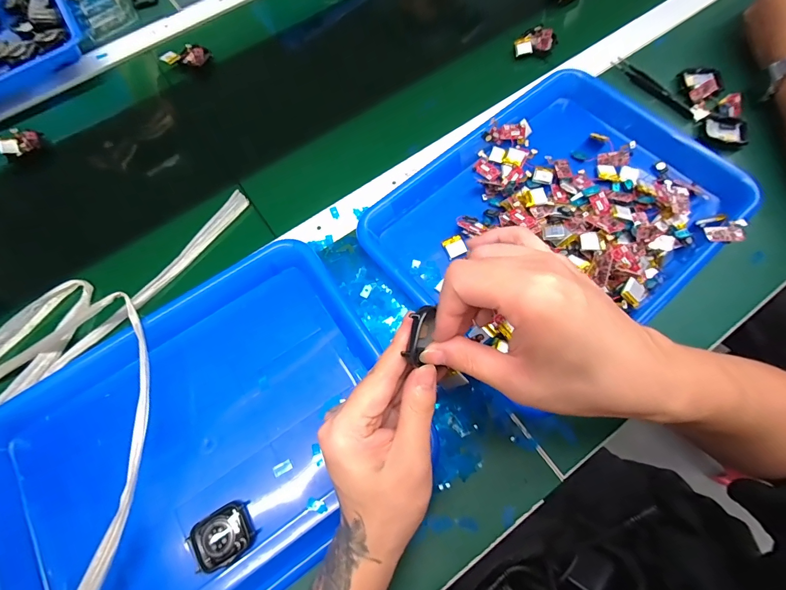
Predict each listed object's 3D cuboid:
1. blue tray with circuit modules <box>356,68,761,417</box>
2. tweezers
[{"bbox_3d":[0.161,-0.081,0.363,0.341,0.039,0.256,-41,73,-12],"label":"blue tray with circuit modules"},{"bbox_3d":[0.319,-0.255,0.445,0.014,0.010,0.117,-33,71,-9],"label":"tweezers"}]

